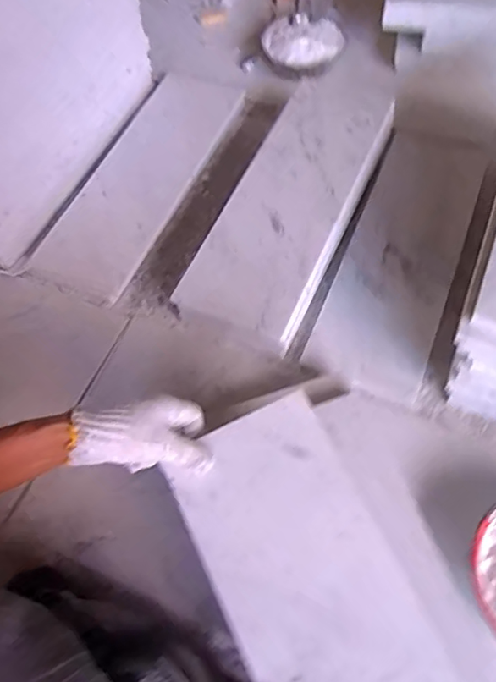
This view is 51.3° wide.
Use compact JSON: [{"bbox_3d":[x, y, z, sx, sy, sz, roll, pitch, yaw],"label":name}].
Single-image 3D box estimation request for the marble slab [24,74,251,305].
[{"bbox_3d":[-0.165,-0.274,0.834,0.159,0.033,0.461,19,64,14],"label":"marble slab"}]

